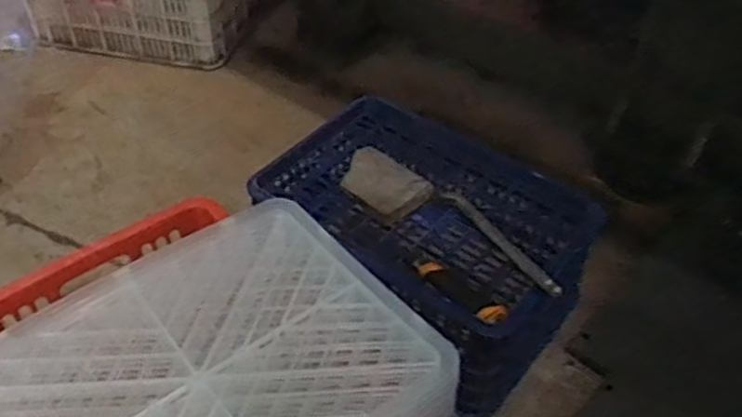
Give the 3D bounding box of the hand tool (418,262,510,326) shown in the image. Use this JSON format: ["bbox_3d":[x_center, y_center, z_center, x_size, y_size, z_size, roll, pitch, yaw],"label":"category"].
[{"bbox_3d":[0.127,0.121,1.063,0.138,0.027,0.037,34,52,12],"label":"hand tool"}]

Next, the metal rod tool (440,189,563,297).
[{"bbox_3d":[0.191,0.045,1.117,0.036,0.020,0.282,-23,50,-22],"label":"metal rod tool"}]

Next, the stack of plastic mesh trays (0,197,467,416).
[{"bbox_3d":[-0.163,0.175,0.721,0.420,0.063,0.328,-29,52,-27],"label":"stack of plastic mesh trays"}]

